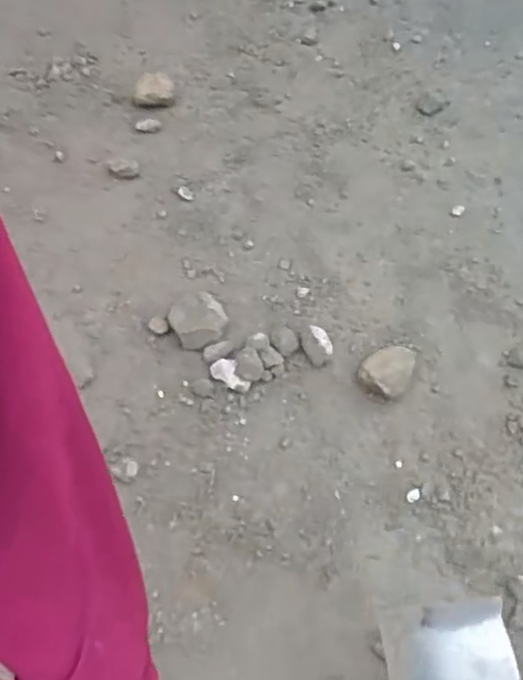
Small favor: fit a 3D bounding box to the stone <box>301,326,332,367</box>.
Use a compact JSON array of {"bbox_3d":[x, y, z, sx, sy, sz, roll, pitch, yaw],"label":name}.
[{"bbox_3d":[0.110,0.010,1.341,0.059,0.049,0.078,-37,68,-20],"label":"stone"}]

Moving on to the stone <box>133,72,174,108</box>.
[{"bbox_3d":[-0.278,-0.642,1.737,0.108,0.068,0.089,-2,60,-3],"label":"stone"}]

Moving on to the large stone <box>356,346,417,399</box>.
[{"bbox_3d":[0.252,0.060,1.322,0.099,0.077,0.119,37,66,17],"label":"large stone"}]

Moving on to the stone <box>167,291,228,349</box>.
[{"bbox_3d":[-0.126,-0.039,1.356,0.105,0.058,0.098,1,61,-1],"label":"stone"}]

